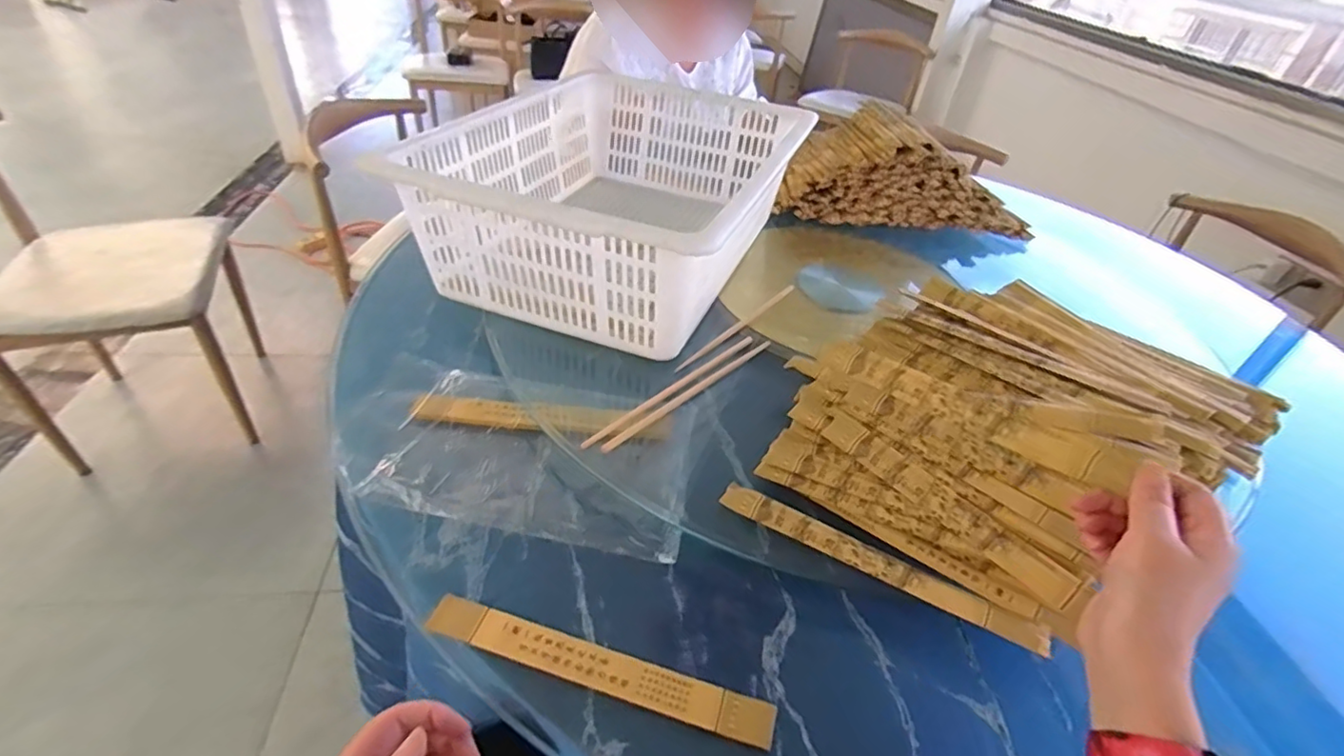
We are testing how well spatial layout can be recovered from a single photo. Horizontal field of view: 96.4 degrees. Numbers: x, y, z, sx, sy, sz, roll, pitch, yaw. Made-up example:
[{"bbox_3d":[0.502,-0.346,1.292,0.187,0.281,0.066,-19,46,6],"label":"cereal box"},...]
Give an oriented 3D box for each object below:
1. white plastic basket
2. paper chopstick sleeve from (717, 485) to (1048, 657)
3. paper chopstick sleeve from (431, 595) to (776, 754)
[{"bbox_3d":[-0.055,-0.215,0.777,0.364,0.198,0.486,19,41,14],"label":"white plastic basket"},{"bbox_3d":[0.159,0.144,0.475,0.254,0.007,0.026,22,51,20],"label":"paper chopstick sleeve"},{"bbox_3d":[-0.054,0.210,0.437,0.257,0.006,0.031,15,40,10],"label":"paper chopstick sleeve"}]

